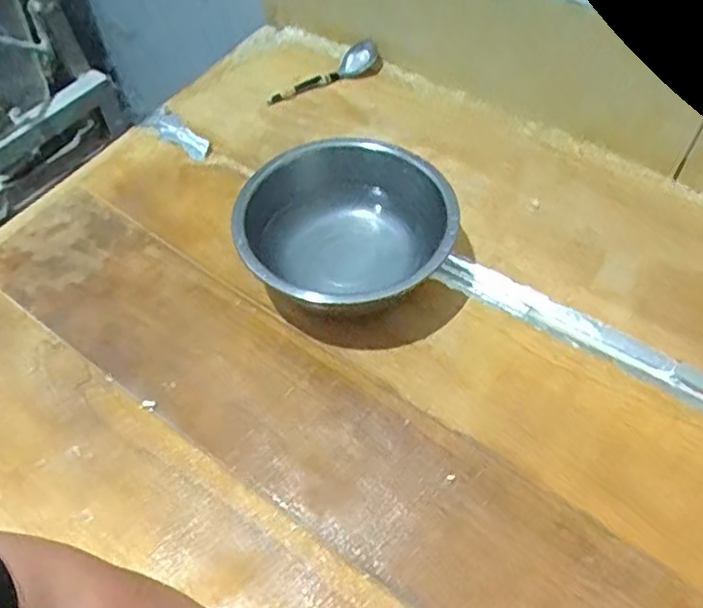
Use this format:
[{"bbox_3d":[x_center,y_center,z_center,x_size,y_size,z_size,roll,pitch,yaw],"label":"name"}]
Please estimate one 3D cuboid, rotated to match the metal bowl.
[{"bbox_3d":[-0.003,-0.060,0.629,0.205,0.115,0.174,-5,56,-3],"label":"metal bowl"}]

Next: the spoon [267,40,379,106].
[{"bbox_3d":[-0.037,-0.294,0.835,0.163,0.037,0.026,-32,59,-22],"label":"spoon"}]

